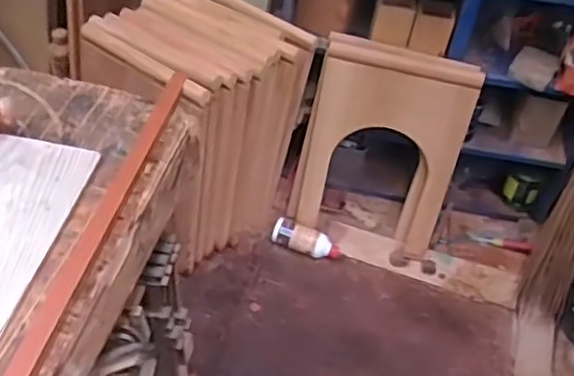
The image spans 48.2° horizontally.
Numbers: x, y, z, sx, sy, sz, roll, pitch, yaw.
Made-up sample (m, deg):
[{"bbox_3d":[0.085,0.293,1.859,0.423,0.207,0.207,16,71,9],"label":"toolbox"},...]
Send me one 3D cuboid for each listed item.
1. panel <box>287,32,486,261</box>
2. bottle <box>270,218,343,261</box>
[{"bbox_3d":[0.246,-0.099,1.703,0.395,0.547,0.068,13,32,4],"label":"panel"},{"bbox_3d":[0.053,0.150,1.793,0.194,0.071,0.065,21,48,14],"label":"bottle"}]

